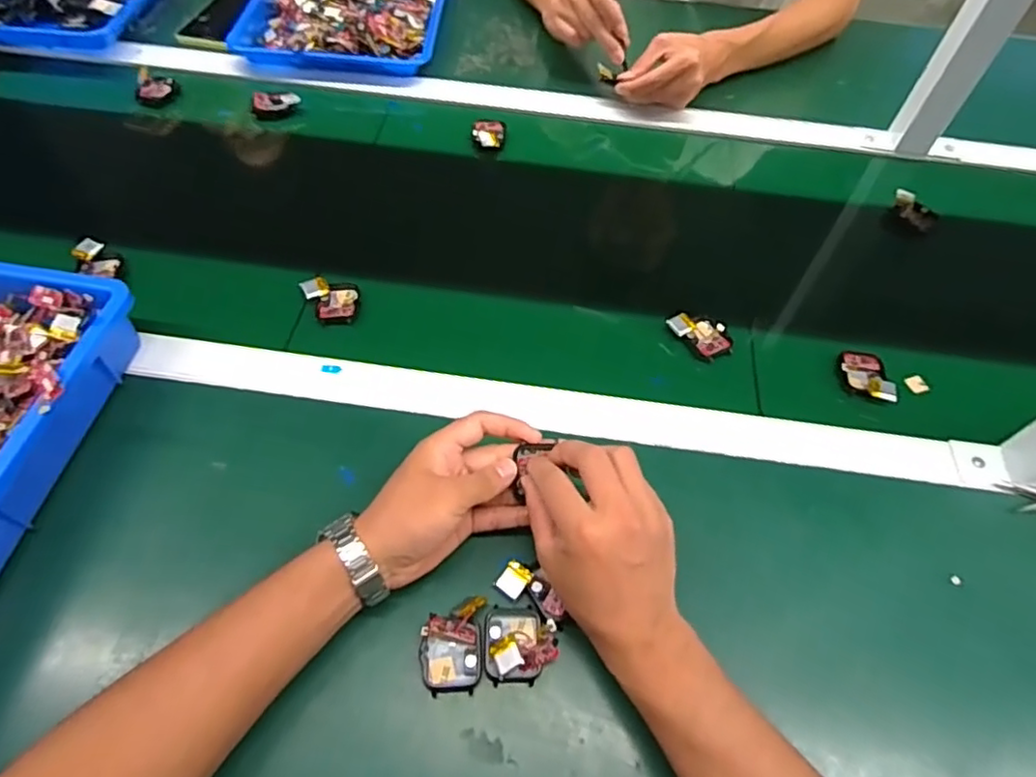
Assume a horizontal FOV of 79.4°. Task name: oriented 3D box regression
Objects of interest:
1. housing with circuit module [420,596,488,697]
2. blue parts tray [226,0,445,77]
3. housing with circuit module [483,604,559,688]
[{"bbox_3d":[-0.043,0.166,0.405,0.038,0.021,0.055,2,57,-1],"label":"housing with circuit module"},{"bbox_3d":[-0.229,-0.525,0.854,0.255,0.049,0.313,4,57,0],"label":"blue parts tray"},{"bbox_3d":[0.002,0.164,0.406,0.047,0.024,0.047,1,57,-2],"label":"housing with circuit module"}]

